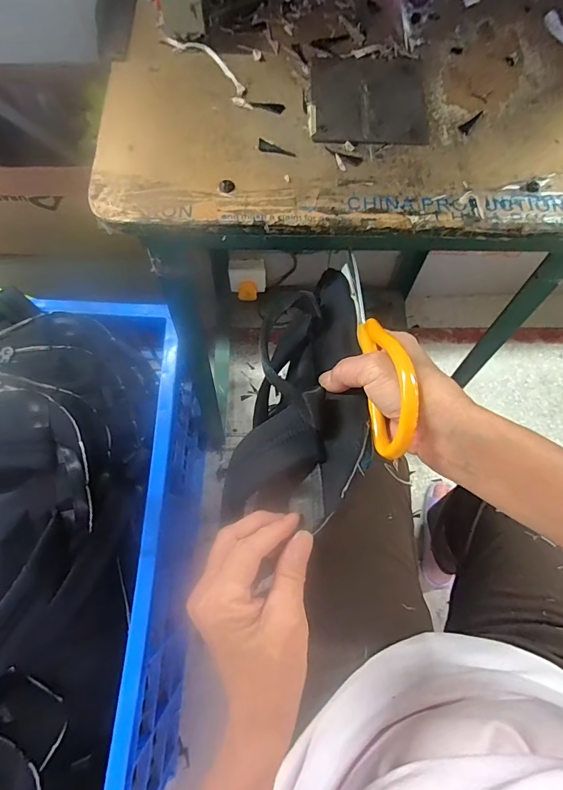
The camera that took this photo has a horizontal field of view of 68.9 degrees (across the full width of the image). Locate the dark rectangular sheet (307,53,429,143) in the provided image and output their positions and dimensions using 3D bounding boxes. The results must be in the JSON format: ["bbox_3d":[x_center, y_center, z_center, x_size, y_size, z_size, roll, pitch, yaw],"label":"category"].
[{"bbox_3d":[0.080,-0.274,0.376,0.102,0.004,0.112,1,71,-2],"label":"dark rectangular sheet"}]

